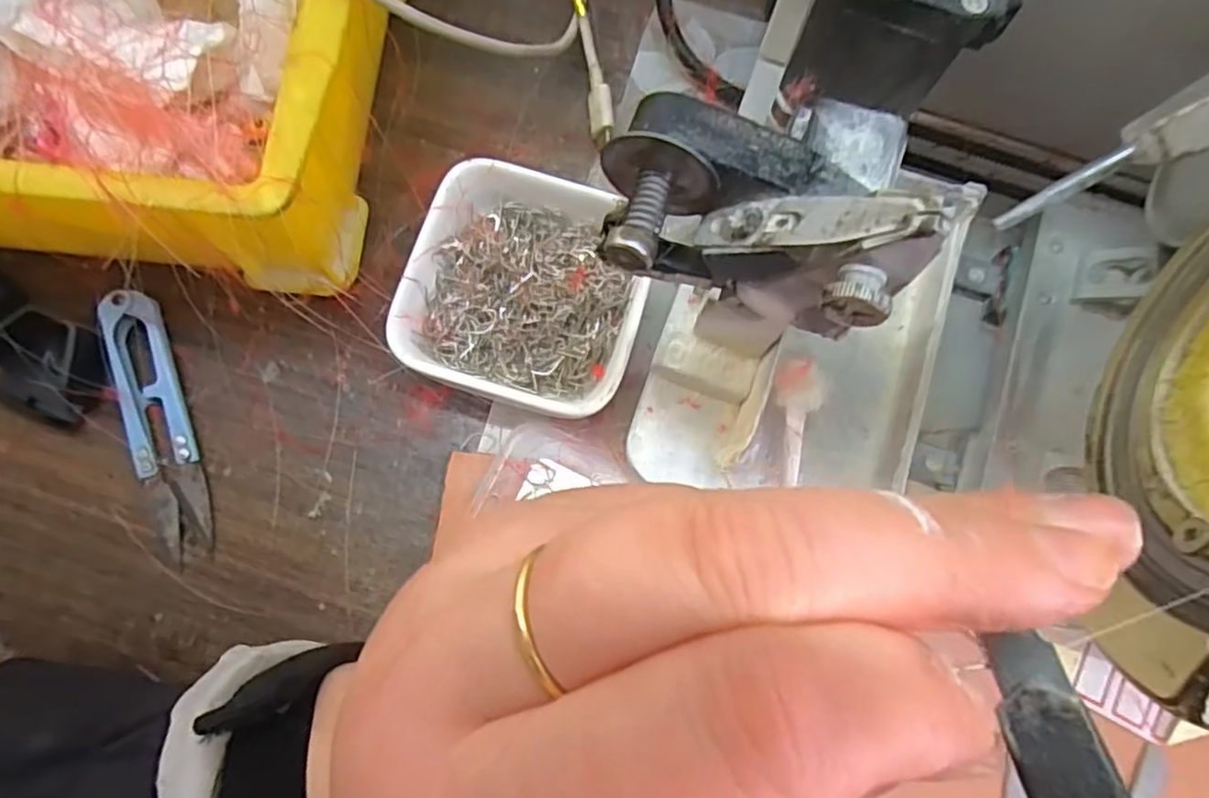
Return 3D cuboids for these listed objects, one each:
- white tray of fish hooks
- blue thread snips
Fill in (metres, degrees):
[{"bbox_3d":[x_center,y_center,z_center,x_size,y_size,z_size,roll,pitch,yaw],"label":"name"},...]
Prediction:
[{"bbox_3d":[-0.027,-0.037,0.243,0.080,0.032,0.081,16,77,2],"label":"white tray of fish hooks"},{"bbox_3d":[-0.162,0.008,0.240,0.021,0.010,0.100,-19,79,-6],"label":"blue thread snips"}]

